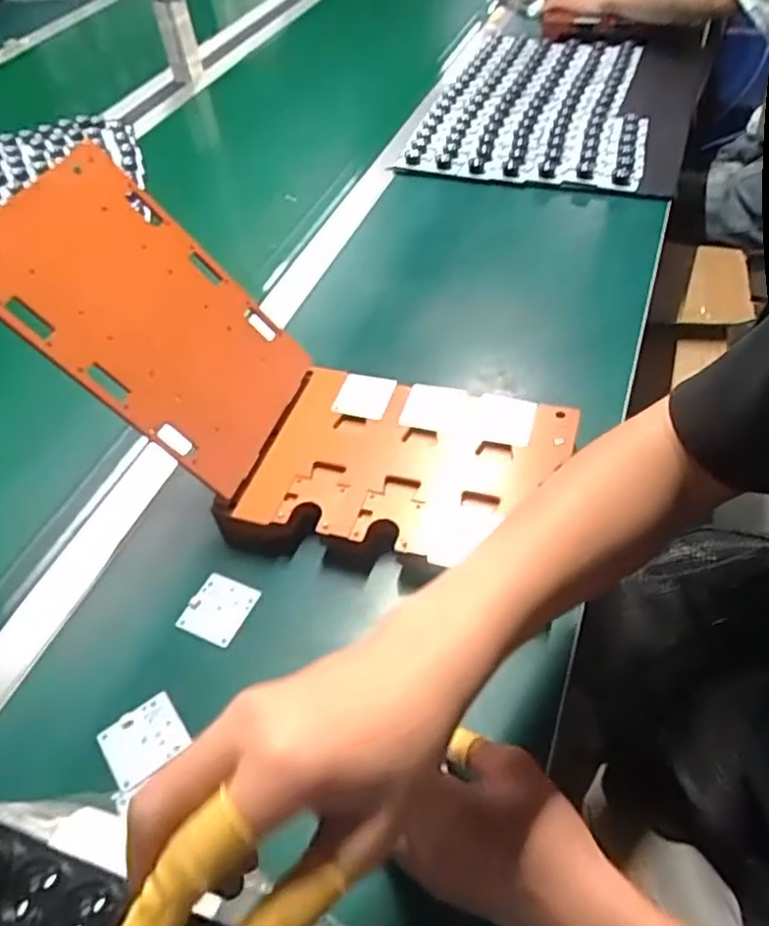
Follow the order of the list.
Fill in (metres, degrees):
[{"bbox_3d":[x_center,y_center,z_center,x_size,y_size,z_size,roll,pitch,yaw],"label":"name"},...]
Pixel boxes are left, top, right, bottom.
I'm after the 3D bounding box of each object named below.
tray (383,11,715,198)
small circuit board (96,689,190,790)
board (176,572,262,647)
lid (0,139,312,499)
[{"bbox_3d":[0.267,-0.551,0.971,0.364,0.024,0.526,15,55,18],"label":"tray"},{"bbox_3d":[-0.155,0.177,0.425,0.047,0.005,0.042,-34,55,-21],"label":"small circuit board"},{"bbox_3d":[-0.121,0.106,0.482,0.045,0.006,0.049,16,53,19],"label":"board"},{"bbox_3d":[-0.164,-0.106,0.484,0.008,0.231,0.157,-17,38,43],"label":"lid"}]

